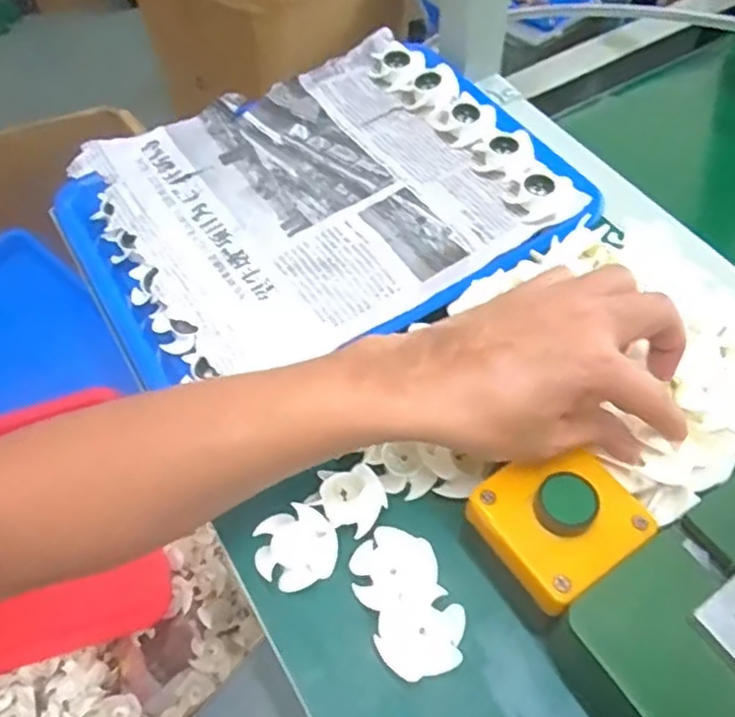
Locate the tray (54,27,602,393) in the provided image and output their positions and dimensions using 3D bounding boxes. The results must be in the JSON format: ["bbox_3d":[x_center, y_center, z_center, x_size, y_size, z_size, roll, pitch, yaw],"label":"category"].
[{"bbox_3d":[-0.038,-0.111,0.501,0.322,0.039,0.253,-27,59,-15],"label":"tray"}]

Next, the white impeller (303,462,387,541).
[{"bbox_3d":[-0.009,0.076,0.380,0.039,0.012,0.037,36,65,24],"label":"white impeller"}]

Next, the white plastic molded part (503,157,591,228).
[{"bbox_3d":[0.122,-0.114,0.480,0.042,0.016,0.049,-32,60,-18],"label":"white plastic molded part"}]

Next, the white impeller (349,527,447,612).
[{"bbox_3d":[0.015,0.111,0.364,0.044,0.012,0.039,-7,56,-2],"label":"white impeller"}]

